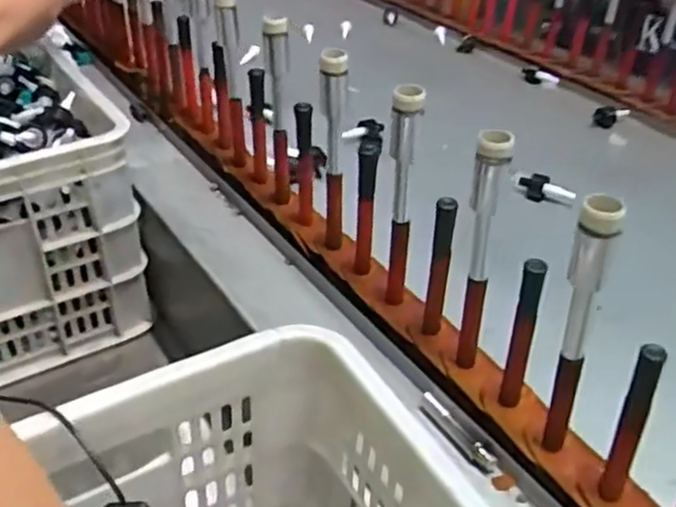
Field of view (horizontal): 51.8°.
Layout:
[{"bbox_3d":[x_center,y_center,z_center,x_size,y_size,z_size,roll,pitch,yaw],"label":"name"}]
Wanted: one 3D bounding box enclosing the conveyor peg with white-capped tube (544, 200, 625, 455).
[{"bbox_3d":[0.162,0.059,0.485,0.036,0.223,0.029,18,38,19],"label":"conveyor peg with white-capped tube"}]

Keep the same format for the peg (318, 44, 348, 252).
[{"bbox_3d":[-0.006,-0.092,0.690,0.029,0.224,0.029,6,36,3],"label":"peg"}]

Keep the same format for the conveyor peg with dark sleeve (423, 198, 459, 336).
[{"bbox_3d":[0.087,0.017,0.605,0.020,0.145,0.014,11,36,10],"label":"conveyor peg with dark sleeve"}]

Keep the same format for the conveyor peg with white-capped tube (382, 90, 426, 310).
[{"bbox_3d":[0.053,-0.040,0.618,0.028,0.225,0.021,9,36,7],"label":"conveyor peg with white-capped tube"}]

